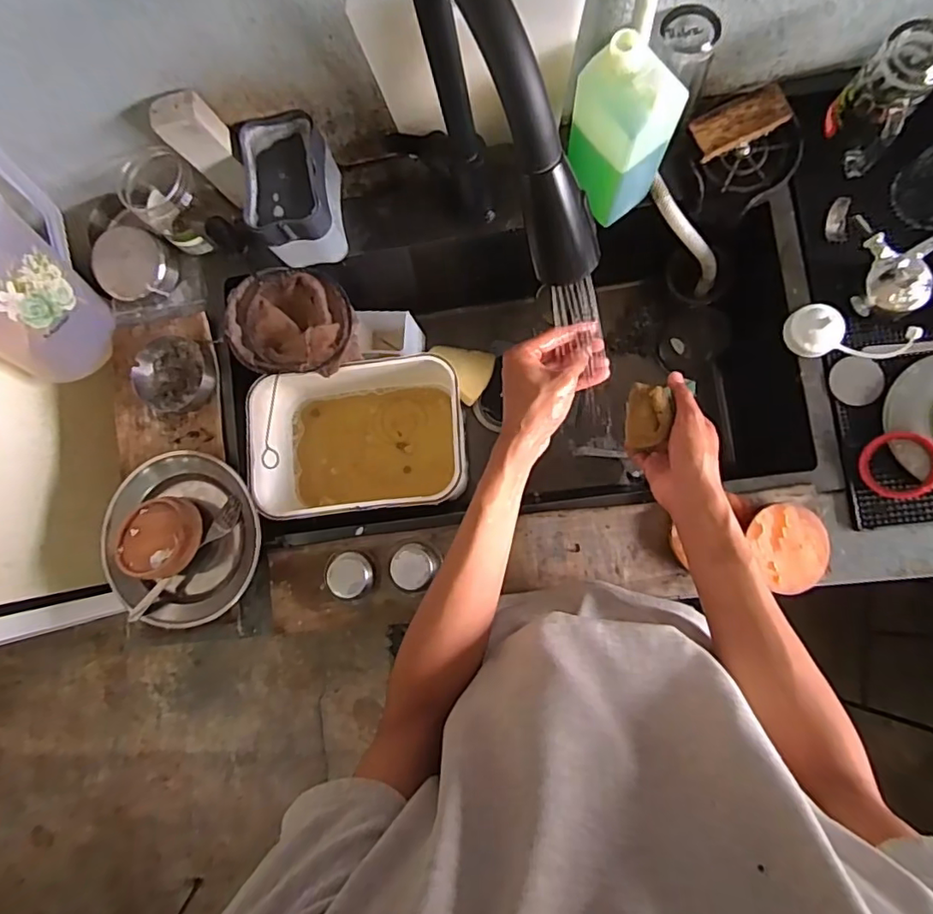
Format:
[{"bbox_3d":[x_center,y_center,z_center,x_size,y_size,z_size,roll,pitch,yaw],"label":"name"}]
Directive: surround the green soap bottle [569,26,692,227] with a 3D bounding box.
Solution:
[{"bbox_3d":[0.161,-0.338,0.580,0.091,0.194,0.071,43,91,8],"label":"green soap bottle"}]

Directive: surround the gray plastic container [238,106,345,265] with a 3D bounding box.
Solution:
[{"bbox_3d":[-0.207,-0.316,0.667,0.089,0.099,0.139,-7,84,6],"label":"gray plastic container"}]

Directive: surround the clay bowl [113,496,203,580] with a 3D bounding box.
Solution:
[{"bbox_3d":[-0.380,0.096,0.665,0.104,0.033,0.099,12,87,8],"label":"clay bowl"}]

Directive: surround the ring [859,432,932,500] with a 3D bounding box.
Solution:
[{"bbox_3d":[0.478,0.010,0.602,0.073,0.009,0.073,3,96,29],"label":"ring"}]

